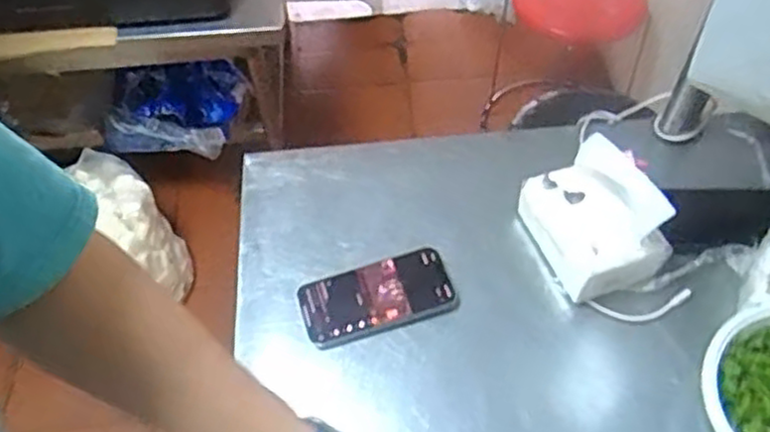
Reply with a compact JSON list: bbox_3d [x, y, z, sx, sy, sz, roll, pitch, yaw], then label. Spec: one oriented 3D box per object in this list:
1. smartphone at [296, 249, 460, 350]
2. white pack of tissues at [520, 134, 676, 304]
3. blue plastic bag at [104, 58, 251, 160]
[{"bbox_3d":[-0.008,0.078,0.688,0.144,0.012,0.072,-13,54,-7],"label":"smartphone"},{"bbox_3d":[0.193,0.002,0.681,0.087,0.100,0.124,-23,56,-14],"label":"white pack of tissues"},{"bbox_3d":[-0.452,-0.229,1.599,0.304,0.161,0.161,-7,54,-3],"label":"blue plastic bag"}]

